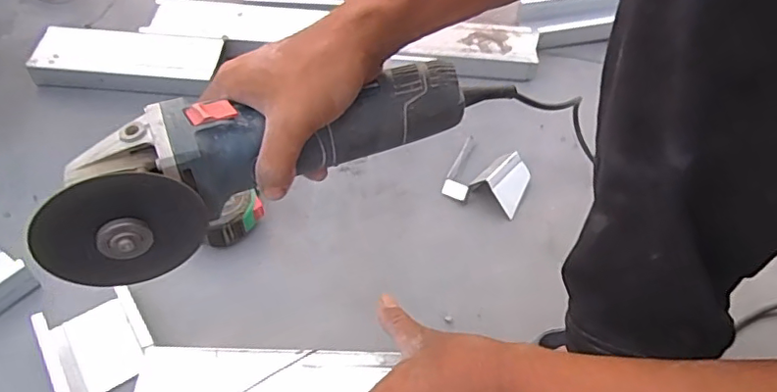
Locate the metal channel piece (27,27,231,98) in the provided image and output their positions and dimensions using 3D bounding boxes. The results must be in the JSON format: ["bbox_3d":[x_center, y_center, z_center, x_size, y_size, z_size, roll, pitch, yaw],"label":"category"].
[{"bbox_3d":[-0.326,-0.169,0.696,0.222,0.037,0.088,4,50,-2],"label":"metal channel piece"}]

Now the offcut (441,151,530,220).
[{"bbox_3d":[0.110,-0.022,0.611,0.080,0.031,0.067,23,52,14],"label":"offcut"}]

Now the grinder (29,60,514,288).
[{"bbox_3d":[-0.063,-0.033,0.382,0.321,0.073,0.073,-21,55,-19],"label":"grinder"}]

